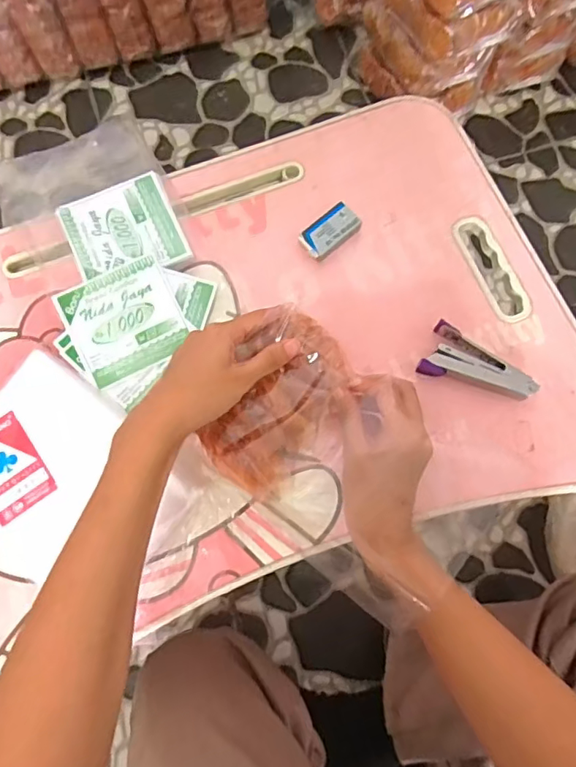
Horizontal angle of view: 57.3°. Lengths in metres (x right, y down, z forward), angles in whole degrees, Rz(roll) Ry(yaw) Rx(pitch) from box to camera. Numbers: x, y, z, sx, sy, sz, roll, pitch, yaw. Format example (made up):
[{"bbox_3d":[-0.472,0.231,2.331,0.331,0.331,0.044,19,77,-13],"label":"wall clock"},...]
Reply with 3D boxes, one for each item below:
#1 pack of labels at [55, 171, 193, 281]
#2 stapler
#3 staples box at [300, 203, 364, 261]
[{"bbox_3d":[-0.143,-0.132,0.465,0.094,0.017,0.087,-22,75,-6],"label":"pack of labels"},{"bbox_3d":[0.155,-0.013,0.428,0.087,0.018,0.043,25,75,7],"label":"stapler"},{"bbox_3d":[0.037,-0.134,0.468,0.056,0.014,0.031,-42,78,-11],"label":"staples box"}]

